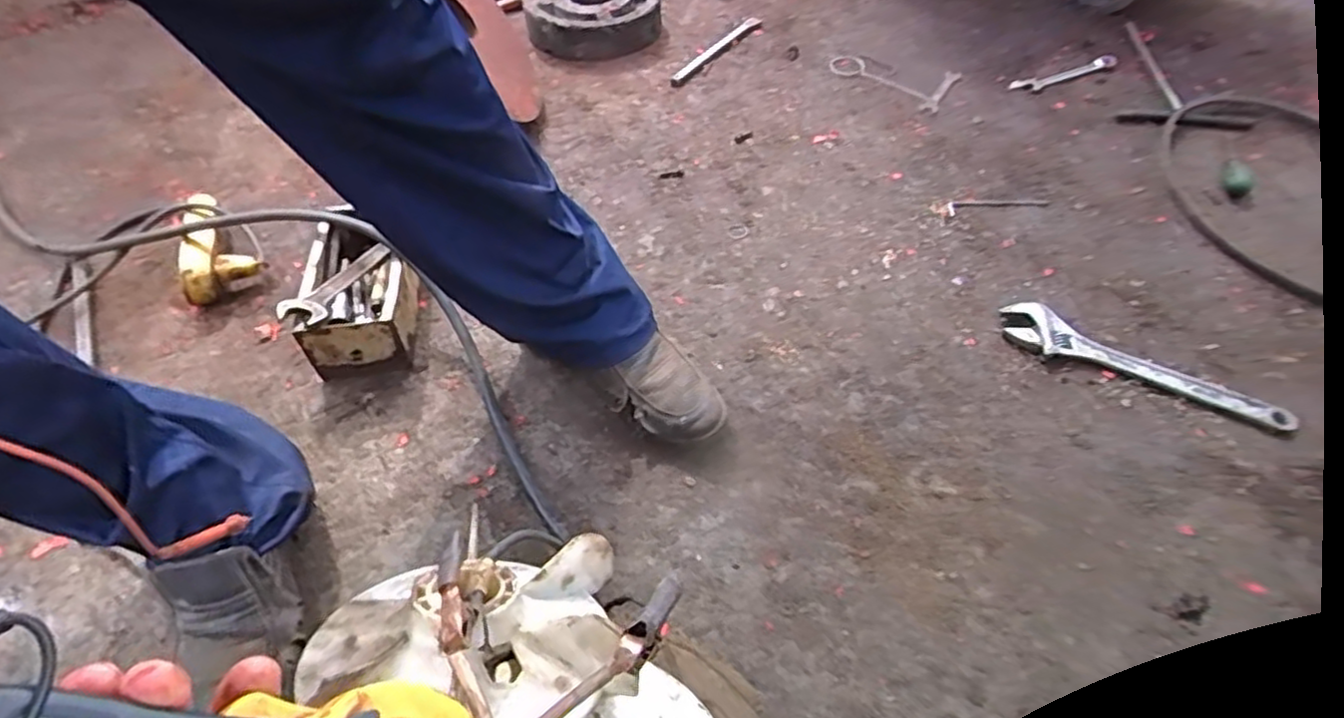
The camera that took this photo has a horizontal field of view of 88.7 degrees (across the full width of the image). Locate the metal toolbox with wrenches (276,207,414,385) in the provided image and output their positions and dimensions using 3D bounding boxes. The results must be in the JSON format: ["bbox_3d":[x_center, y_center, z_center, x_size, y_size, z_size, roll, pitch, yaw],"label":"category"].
[{"bbox_3d":[-0.352,-0.080,0.778,0.106,0.089,0.189,-9,53,-4],"label":"metal toolbox with wrenches"}]

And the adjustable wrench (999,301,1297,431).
[{"bbox_3d":[0.501,0.011,0.746,0.291,0.026,0.052,29,55,23],"label":"adjustable wrench"}]

